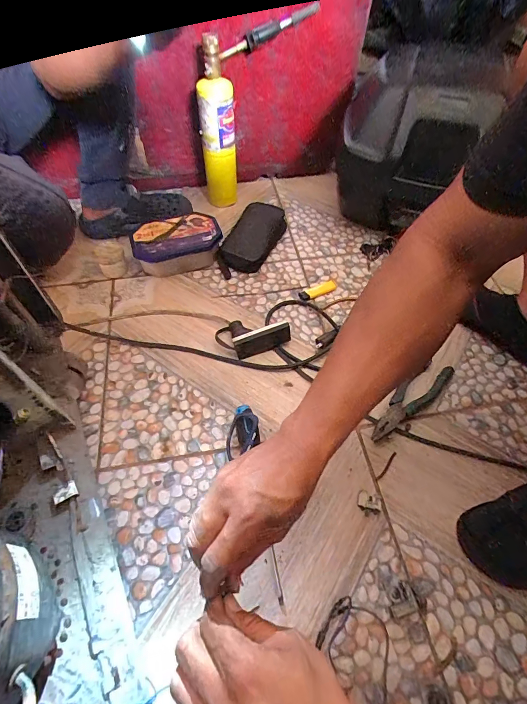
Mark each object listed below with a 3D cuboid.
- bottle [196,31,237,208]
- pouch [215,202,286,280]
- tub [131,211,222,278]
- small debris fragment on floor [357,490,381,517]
[{"bbox_3d":[-0.097,-0.467,0.759,0.071,0.311,0.071,-3,56,-3],"label":"bottle"},{"bbox_3d":[-0.021,-0.256,0.780,0.096,0.038,0.235,19,58,11],"label":"pouch"},{"bbox_3d":[-0.180,-0.225,0.746,0.179,0.066,0.103,-14,58,-11],"label":"tub"},{"bbox_3d":[0.148,0.213,0.494,0.032,0.008,0.030,17,57,10],"label":"small debris fragment on floor"}]

